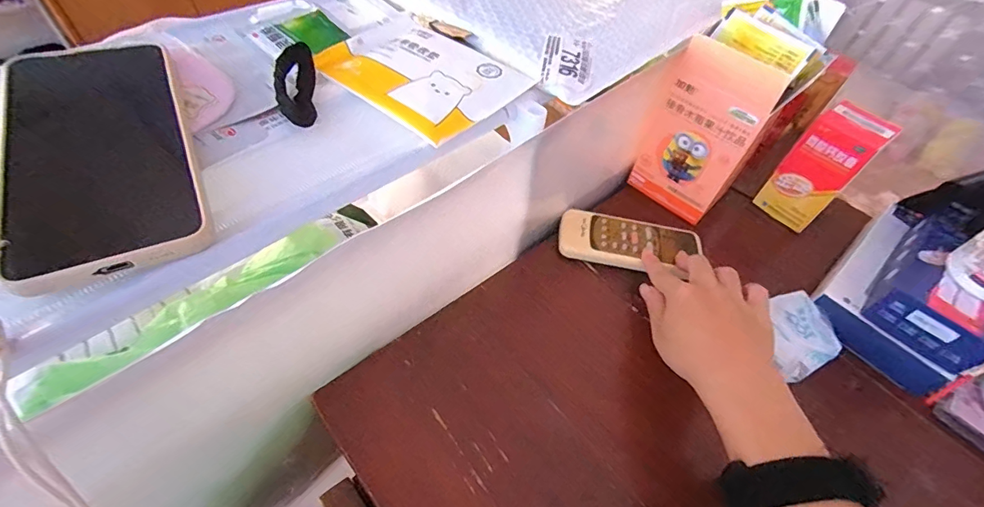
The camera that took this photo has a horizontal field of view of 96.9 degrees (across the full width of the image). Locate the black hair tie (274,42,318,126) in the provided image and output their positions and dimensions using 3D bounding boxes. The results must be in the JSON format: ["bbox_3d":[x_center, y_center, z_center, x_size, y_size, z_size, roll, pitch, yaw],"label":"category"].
[{"bbox_3d":[-0.128,-0.110,0.283,0.023,0.014,0.075,-8,54,-12],"label":"black hair tie"}]

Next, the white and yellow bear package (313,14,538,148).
[{"bbox_3d":[-0.052,-0.129,0.310,0.138,0.012,0.092,36,58,20],"label":"white and yellow bear package"}]

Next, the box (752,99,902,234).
[{"bbox_3d":[0.328,-0.083,0.433,0.057,0.111,0.061,-30,61,-25],"label":"box"}]

